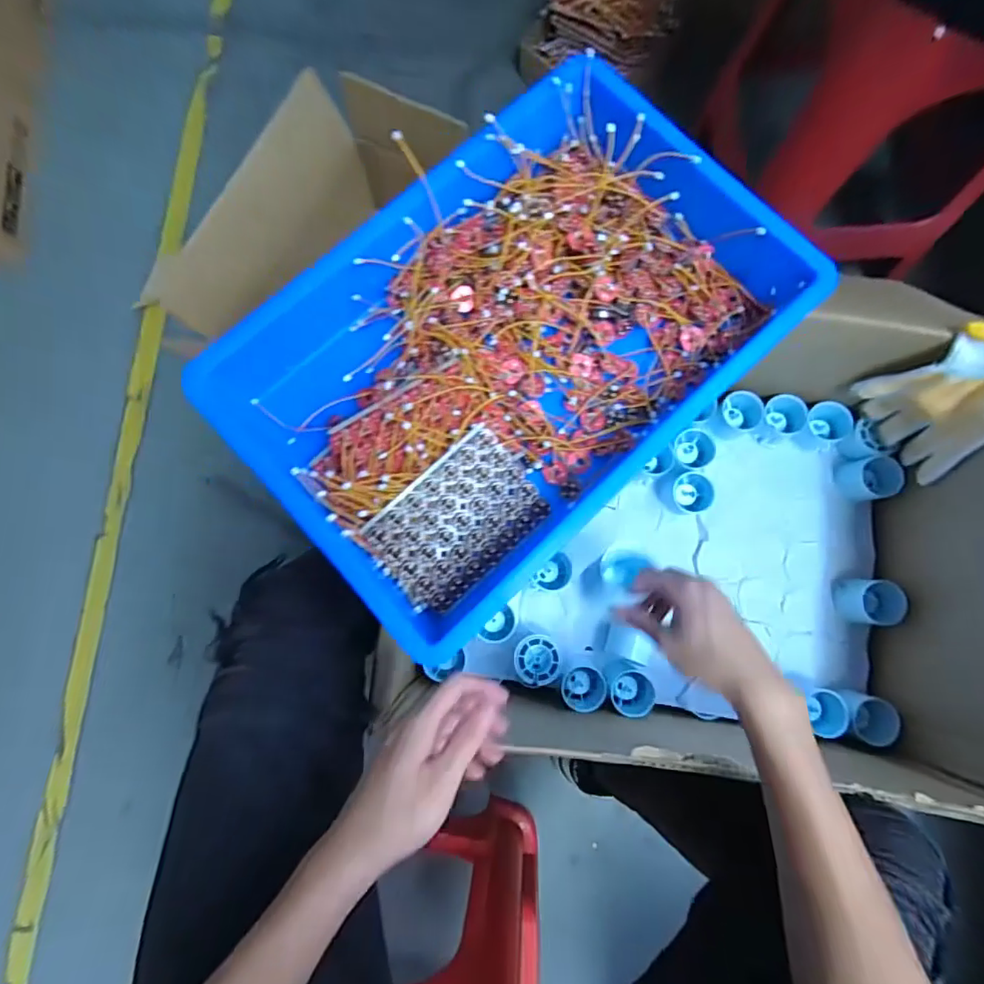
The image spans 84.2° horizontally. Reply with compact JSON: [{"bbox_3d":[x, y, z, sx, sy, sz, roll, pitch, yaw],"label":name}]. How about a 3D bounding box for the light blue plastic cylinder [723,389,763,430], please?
[{"bbox_3d":[0.317,-0.103,0.698,0.045,0.033,0.052,-34,81,-5],"label":"light blue plastic cylinder"}]

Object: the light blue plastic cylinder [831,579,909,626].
[{"bbox_3d":[0.454,0.133,0.658,0.058,0.043,0.056,1,80,1],"label":"light blue plastic cylinder"}]

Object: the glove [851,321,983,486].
[{"bbox_3d":[0.469,-0.091,0.562,0.051,0.195,0.132,-42,82,-6],"label":"glove"}]

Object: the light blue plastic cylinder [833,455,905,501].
[{"bbox_3d":[0.468,-0.015,0.682,0.058,0.046,0.051,-2,80,0],"label":"light blue plastic cylinder"}]

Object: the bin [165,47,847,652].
[{"bbox_3d":[0.015,-0.122,0.457,0.434,0.079,0.295,-41,82,-6],"label":"bin"}]

